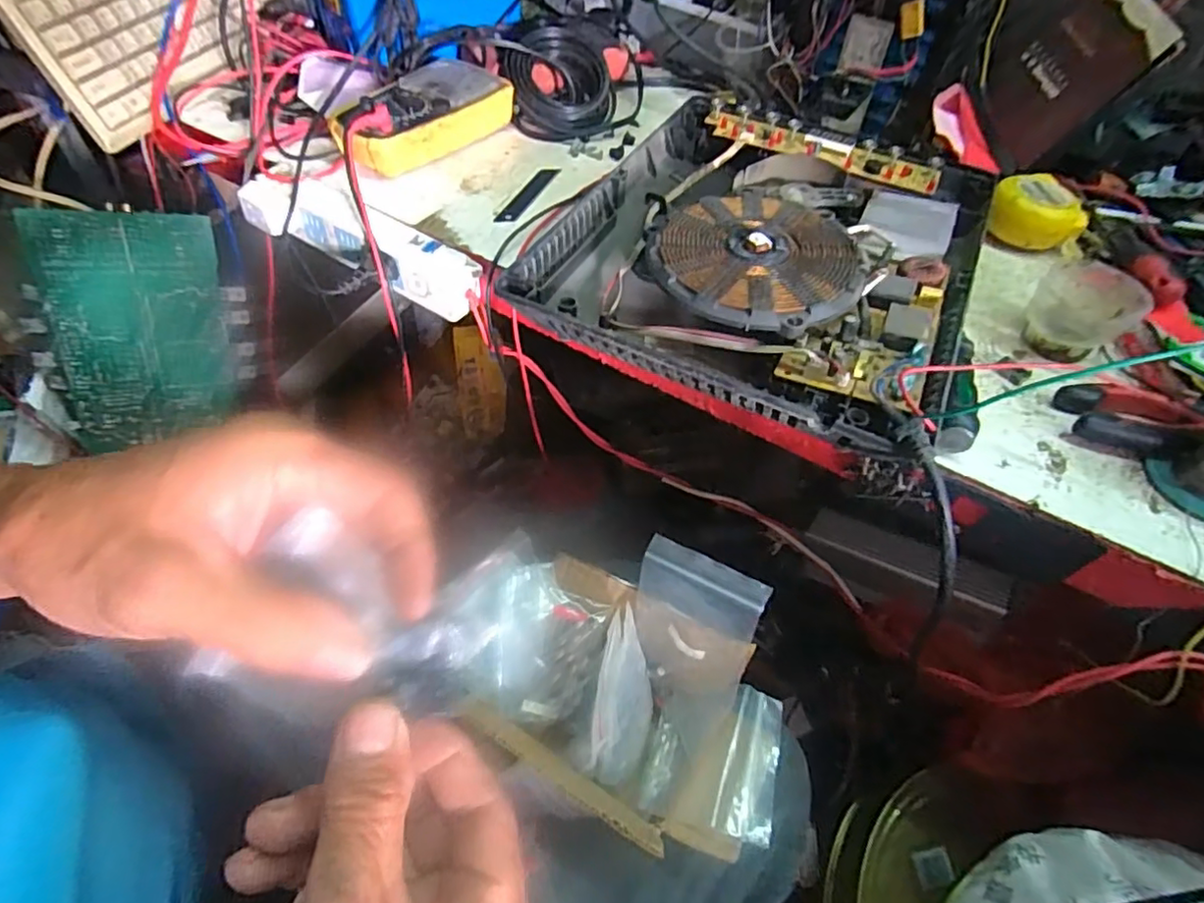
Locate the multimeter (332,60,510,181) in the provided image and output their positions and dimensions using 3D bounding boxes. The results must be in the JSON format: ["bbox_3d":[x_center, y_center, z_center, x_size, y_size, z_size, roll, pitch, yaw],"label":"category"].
[{"bbox_3d":[-0.167,-0.309,0.561,0.086,0.046,0.165,35,58,22],"label":"multimeter"}]

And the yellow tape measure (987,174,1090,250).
[{"bbox_3d":[0.364,-0.201,0.508,0.070,0.034,0.066,32,57,21],"label":"yellow tape measure"}]

